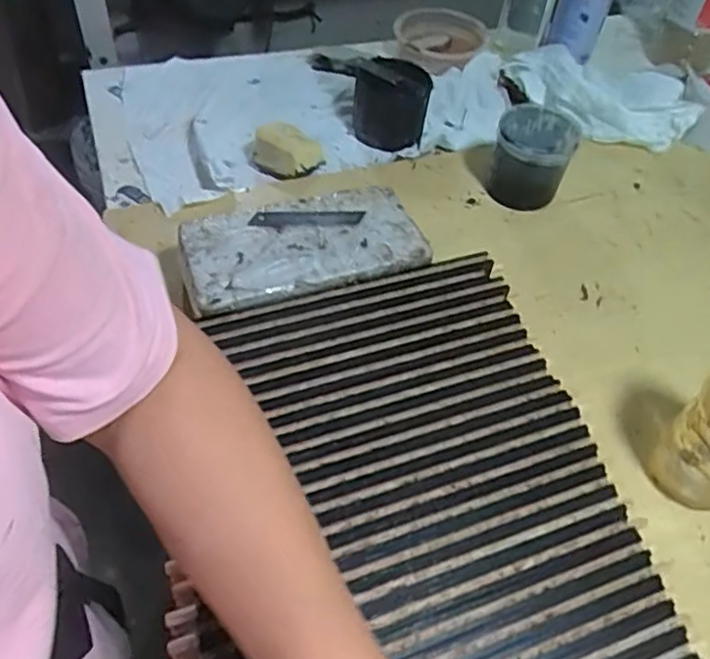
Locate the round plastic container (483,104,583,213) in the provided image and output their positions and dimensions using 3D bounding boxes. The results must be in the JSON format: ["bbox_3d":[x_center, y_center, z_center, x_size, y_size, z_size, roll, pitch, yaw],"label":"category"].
[{"bbox_3d":[0.188,-0.181,0.706,0.082,0.079,0.084,14,52,6],"label":"round plastic container"}]

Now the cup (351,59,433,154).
[{"bbox_3d":[0.041,-0.264,0.764,0.085,0.071,0.082,5,51,-1],"label":"cup"}]

